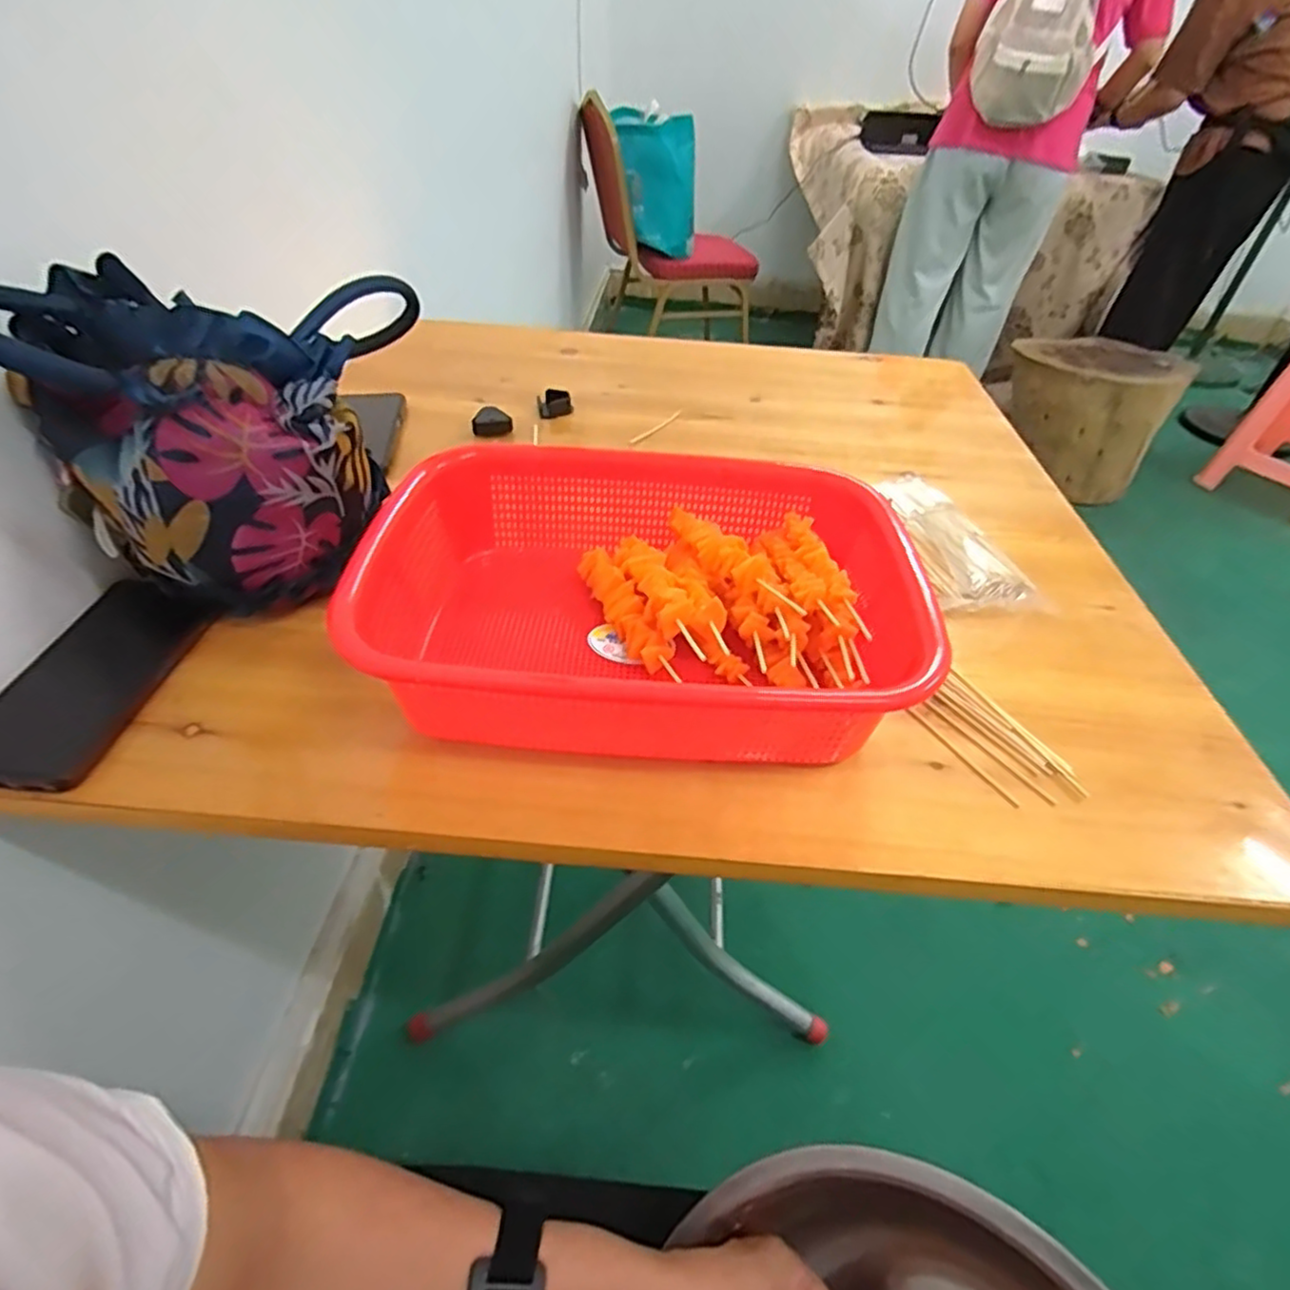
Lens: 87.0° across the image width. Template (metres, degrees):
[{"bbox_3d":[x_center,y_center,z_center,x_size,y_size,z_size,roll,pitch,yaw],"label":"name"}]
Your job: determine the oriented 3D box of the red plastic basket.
[{"bbox_3d":[-0.003,-0.028,0.443,0.331,0.087,0.238,3,44,-2],"label":"red plastic basket"}]

